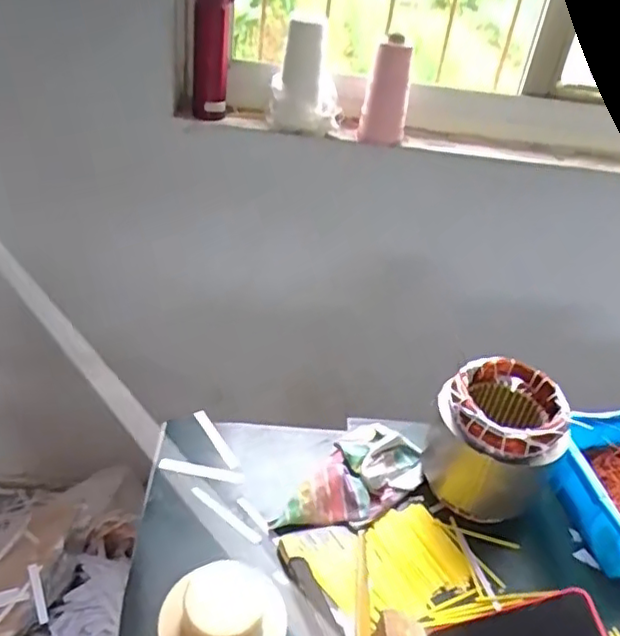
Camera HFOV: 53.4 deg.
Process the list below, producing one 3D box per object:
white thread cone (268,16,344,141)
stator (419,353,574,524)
[{"bbox_3d":[-0.002,-0.436,1.124,0.133,0.180,0.089,5,35,-2],"label":"white thread cone"},{"bbox_3d":[0.233,0.157,0.787,0.148,0.158,0.134,20,37,19],"label":"stator"}]

